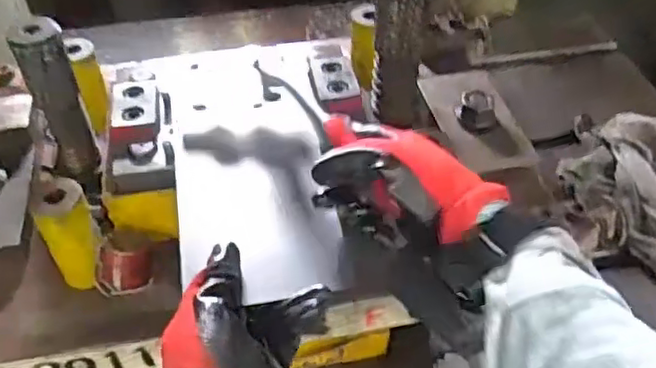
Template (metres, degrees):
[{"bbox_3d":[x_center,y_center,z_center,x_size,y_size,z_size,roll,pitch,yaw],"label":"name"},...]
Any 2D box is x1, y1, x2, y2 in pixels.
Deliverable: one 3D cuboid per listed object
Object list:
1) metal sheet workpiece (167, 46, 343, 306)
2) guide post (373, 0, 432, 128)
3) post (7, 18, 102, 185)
[{"bbox_3d":[-0.069,-0.029,0.551,0.126,0.011,0.269,-3,51,-9],"label":"metal sheet workpiece"},{"bbox_3d":[0.066,-0.118,0.575,0.050,0.153,0.039,5,45,6],"label":"guide post"},{"bbox_3d":[-0.224,-0.064,0.541,0.035,0.149,0.036,-16,46,-15],"label":"post"}]

